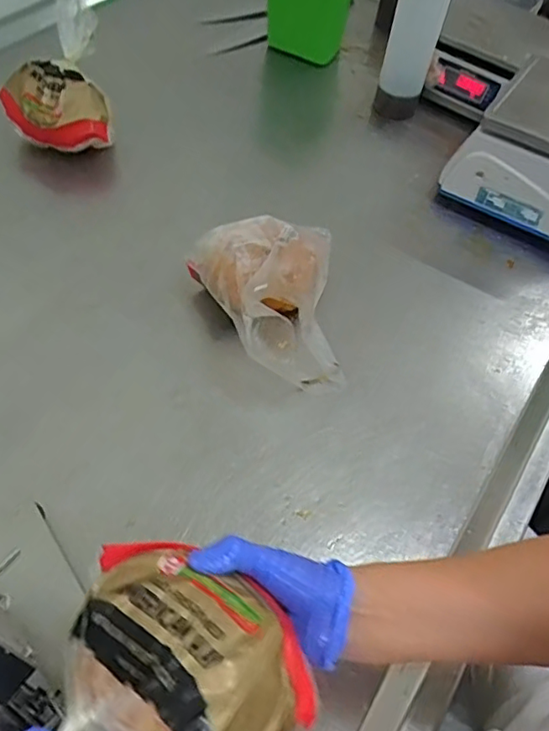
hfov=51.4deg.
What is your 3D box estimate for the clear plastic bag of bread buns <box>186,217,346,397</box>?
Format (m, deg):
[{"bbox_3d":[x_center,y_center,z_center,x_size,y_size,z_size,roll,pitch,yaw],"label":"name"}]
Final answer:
[{"bbox_3d":[-0.007,-0.094,0.682,0.172,0.139,0.214,-2,55,-6],"label":"clear plastic bag of bread buns"}]

